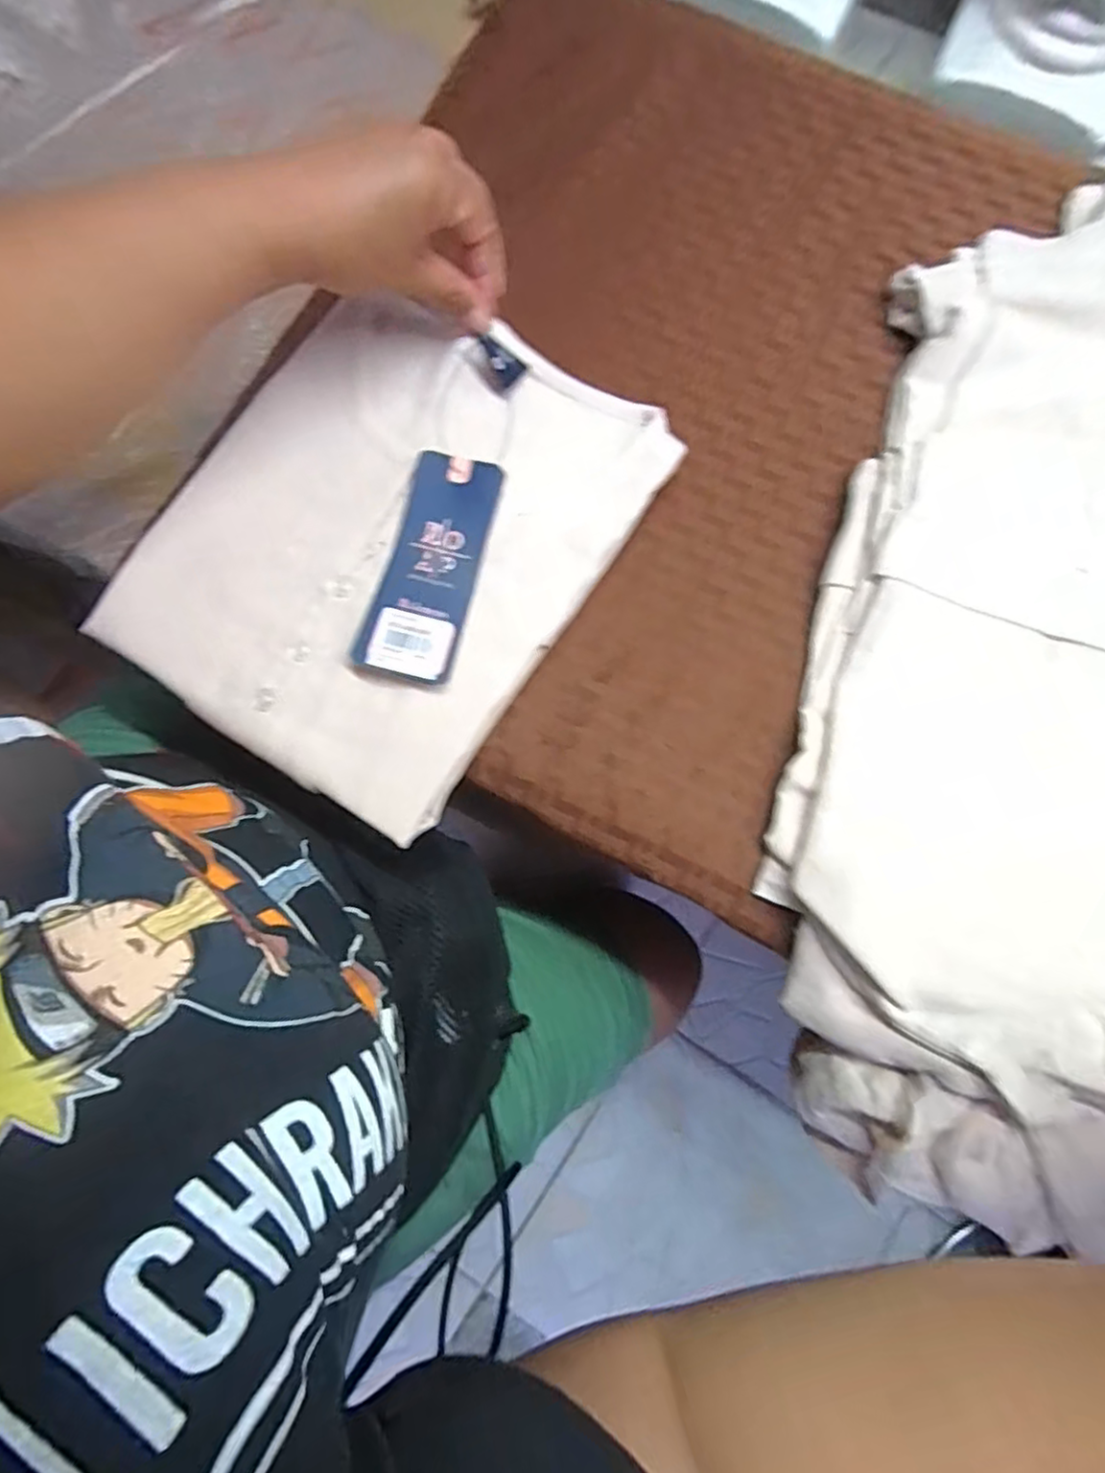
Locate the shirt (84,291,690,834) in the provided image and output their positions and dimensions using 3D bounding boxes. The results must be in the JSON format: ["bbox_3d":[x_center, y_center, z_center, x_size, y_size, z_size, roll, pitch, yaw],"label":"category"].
[{"bbox_3d":[-0.091,-0.109,0.340,0.213,0.027,0.252,32,79,7],"label":"shirt"}]

